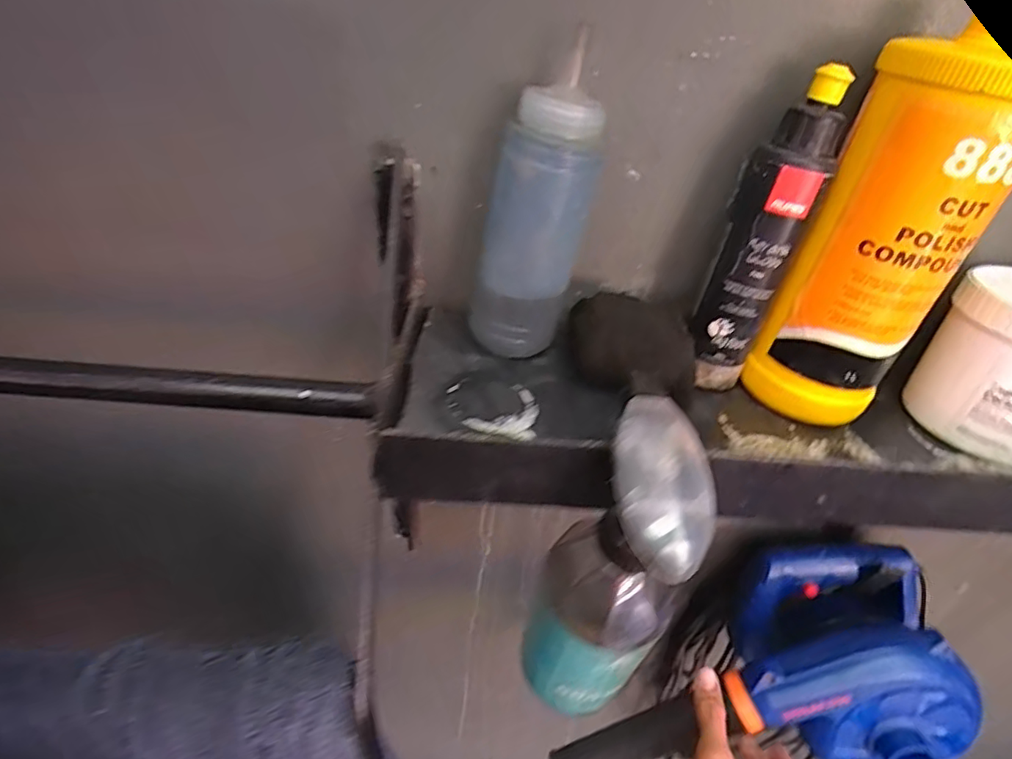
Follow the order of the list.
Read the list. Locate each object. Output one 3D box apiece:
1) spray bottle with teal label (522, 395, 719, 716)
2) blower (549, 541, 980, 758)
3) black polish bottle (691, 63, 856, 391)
[{"bbox_3d":[0.053,0.106,0.289,0.065,0.197,0.068,16,38,12],"label":"spray bottle with teal label"},{"bbox_3d":[0.219,0.289,0.503,0.363,0.121,0.158,-28,40,7],"label":"blower"},{"bbox_3d":[0.148,-0.079,0.329,0.043,0.175,0.044,23,40,20],"label":"black polish bottle"}]

